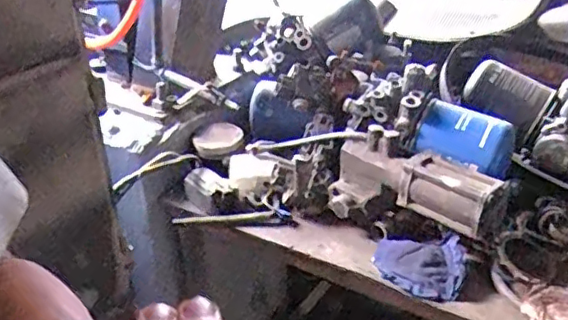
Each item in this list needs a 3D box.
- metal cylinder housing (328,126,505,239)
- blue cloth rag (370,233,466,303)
[{"bbox_3d":[0.215,0.047,1.017,0.301,0.116,0.097,19,34,32],"label":"metal cylinder housing"},{"bbox_3d":[0.217,0.168,0.959,0.142,0.039,0.132,10,30,18],"label":"blue cloth rag"}]

